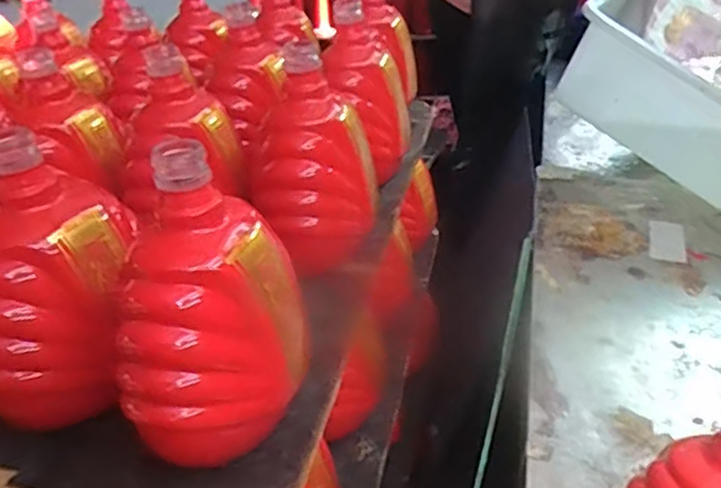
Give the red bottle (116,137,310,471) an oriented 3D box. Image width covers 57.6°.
[{"bbox_3d":[-0.078,0.031,0.344,0.091,0.152,0.090,-9,32,-8],"label":"red bottle"}]

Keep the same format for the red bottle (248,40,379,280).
[{"bbox_3d":[-0.036,-0.062,0.504,0.094,0.157,0.105,-4,31,0],"label":"red bottle"}]

